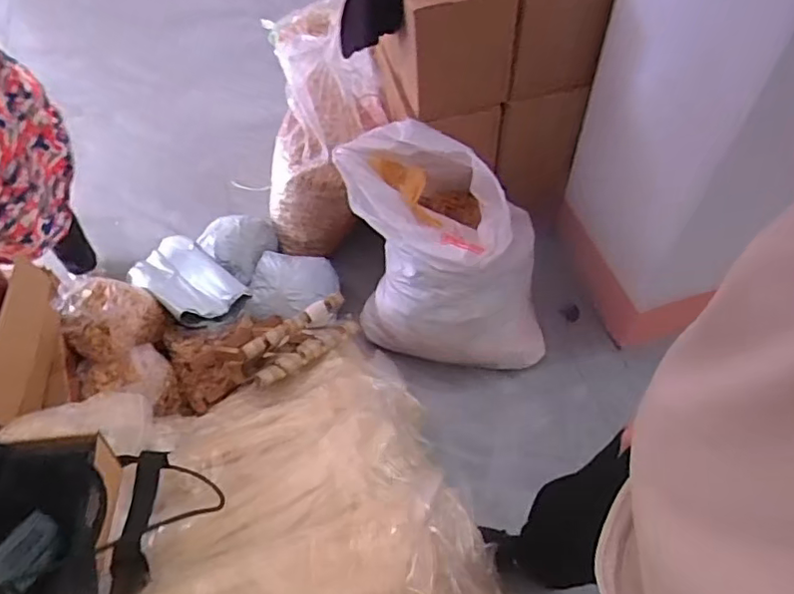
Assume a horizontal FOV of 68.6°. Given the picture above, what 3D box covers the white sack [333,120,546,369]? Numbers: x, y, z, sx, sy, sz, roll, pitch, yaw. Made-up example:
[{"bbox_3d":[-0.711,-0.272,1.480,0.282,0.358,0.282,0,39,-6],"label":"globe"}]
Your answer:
[{"bbox_3d":[0.112,-0.117,1.443,0.455,0.450,0.413,-5,56,0],"label":"white sack"}]

